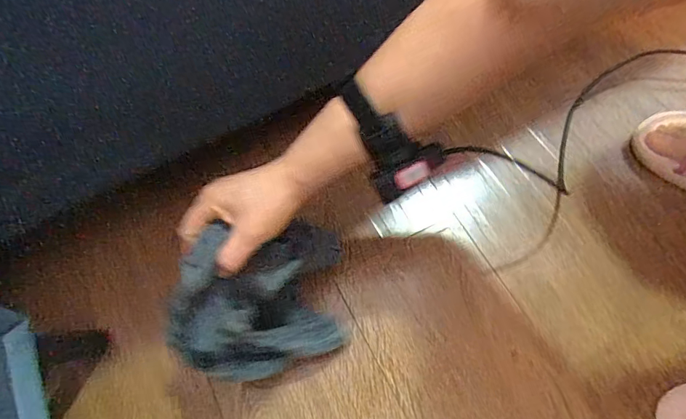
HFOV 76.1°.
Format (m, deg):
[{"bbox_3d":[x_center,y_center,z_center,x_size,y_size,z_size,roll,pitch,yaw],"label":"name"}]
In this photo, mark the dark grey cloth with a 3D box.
[{"bbox_3d":[-0.080,0.084,0.423,0.168,0.154,0.044,-17,23,-32],"label":"dark grey cloth"}]

